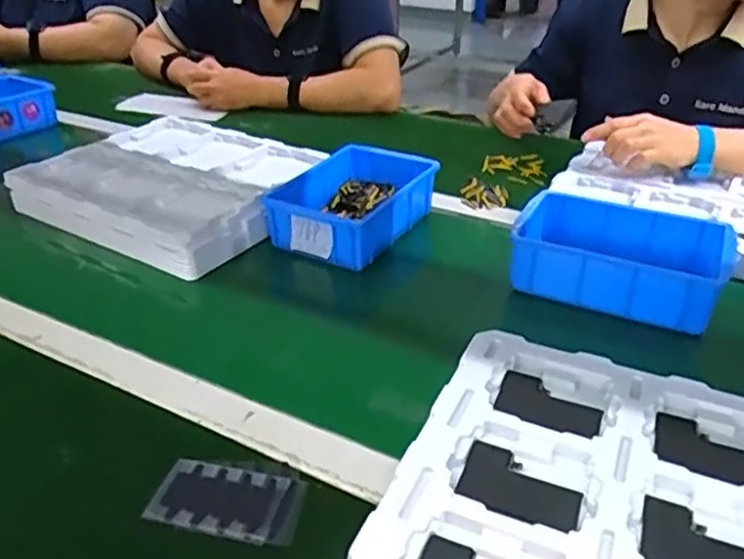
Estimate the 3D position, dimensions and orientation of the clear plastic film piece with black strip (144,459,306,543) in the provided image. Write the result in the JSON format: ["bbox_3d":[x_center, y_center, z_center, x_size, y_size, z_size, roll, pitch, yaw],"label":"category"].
[{"bbox_3d":[-0.095,0.147,0.443,0.097,0.005,0.049,7,36,9],"label":"clear plastic film piece with black strip"}]

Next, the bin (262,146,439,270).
[{"bbox_3d":[-0.019,-0.088,0.788,0.145,0.066,0.211,16,34,25],"label":"bin"}]

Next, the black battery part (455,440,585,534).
[{"bbox_3d":[0.100,0.139,0.445,0.079,0.010,0.056,12,35,23],"label":"black battery part"}]

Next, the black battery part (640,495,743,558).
[{"bbox_3d":[0.206,0.164,0.404,0.078,0.006,0.057,12,34,22],"label":"black battery part"}]

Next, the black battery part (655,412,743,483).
[{"bbox_3d":[0.246,0.123,0.479,0.079,0.010,0.055,12,34,22],"label":"black battery part"}]

